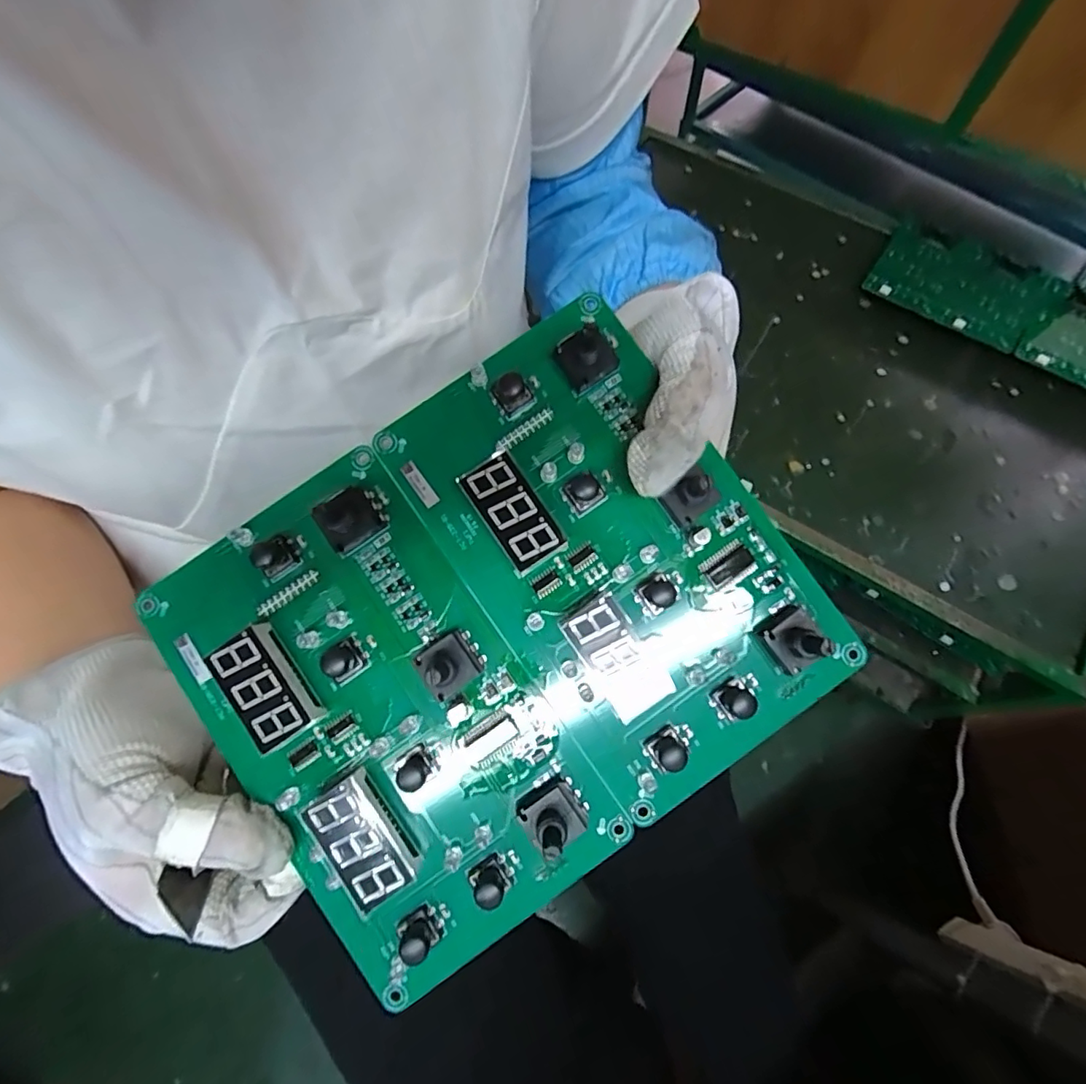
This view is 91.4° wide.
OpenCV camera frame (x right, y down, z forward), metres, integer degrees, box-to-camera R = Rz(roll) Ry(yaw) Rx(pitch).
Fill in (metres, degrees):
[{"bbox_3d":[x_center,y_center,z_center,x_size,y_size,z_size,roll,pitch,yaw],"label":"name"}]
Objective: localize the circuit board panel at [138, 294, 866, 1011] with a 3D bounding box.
[{"bbox_3d":[-0.016,0.031,0.179,0.194,0.014,0.162,-35,86,-3],"label":"circuit board panel"}]

